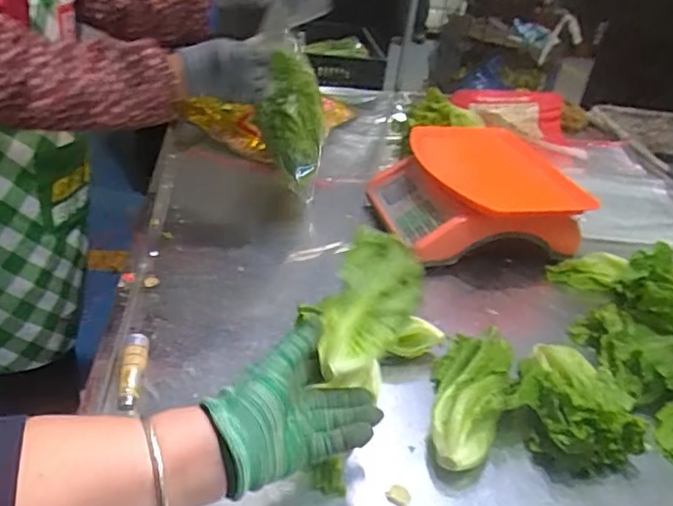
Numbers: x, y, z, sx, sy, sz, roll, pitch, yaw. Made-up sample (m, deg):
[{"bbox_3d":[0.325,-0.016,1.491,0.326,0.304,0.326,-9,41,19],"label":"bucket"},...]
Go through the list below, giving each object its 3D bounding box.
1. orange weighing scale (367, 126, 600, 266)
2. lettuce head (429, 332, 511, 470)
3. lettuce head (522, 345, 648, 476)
[{"bbox_3d":[0.235,-0.097,0.978,0.320,0.124,0.287,0,33,-11],"label":"orange weighing scale"},{"bbox_3d":[0.144,0.157,0.631,0.083,0.054,0.192,16,33,13],"label":"lettuce head"},{"bbox_3d":[0.258,0.159,0.633,0.120,0.077,0.150,5,32,-4],"label":"lettuce head"}]

